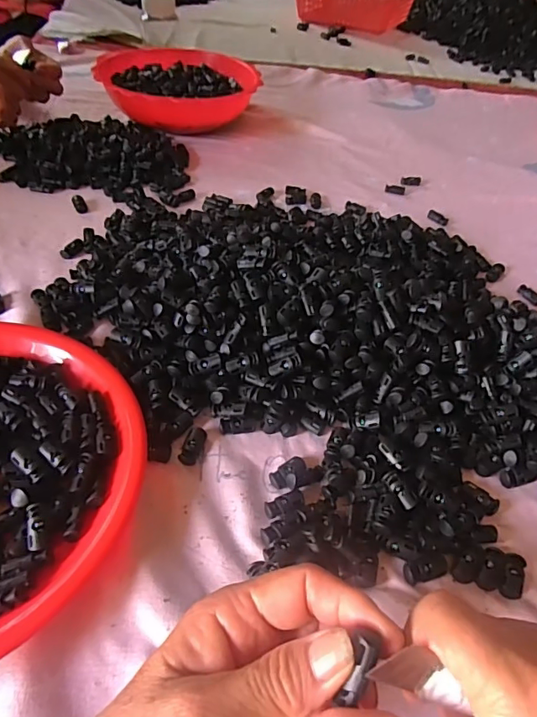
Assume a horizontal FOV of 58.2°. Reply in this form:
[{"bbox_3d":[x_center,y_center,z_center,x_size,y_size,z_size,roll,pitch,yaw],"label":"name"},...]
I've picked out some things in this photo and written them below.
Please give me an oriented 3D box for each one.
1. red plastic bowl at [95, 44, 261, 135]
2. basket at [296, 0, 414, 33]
[{"bbox_3d":[-0.142,-0.423,0.758,0.222,0.067,0.222,3,49,-3],"label":"red plastic bowl"},{"bbox_3d":[0.220,-0.907,1.232,0.299,0.079,0.176,15,49,7],"label":"basket"}]

